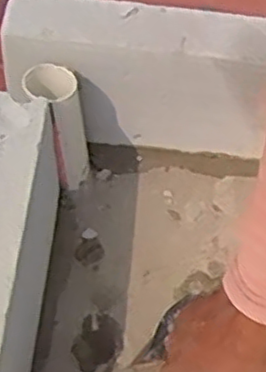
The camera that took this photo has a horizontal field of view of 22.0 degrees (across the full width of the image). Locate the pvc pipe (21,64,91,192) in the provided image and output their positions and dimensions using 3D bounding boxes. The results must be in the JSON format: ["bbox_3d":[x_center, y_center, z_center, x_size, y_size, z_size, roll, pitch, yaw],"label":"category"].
[{"bbox_3d":[-0.092,-0.070,0.855,0.064,0.170,0.067,0,56,0],"label":"pvc pipe"}]

